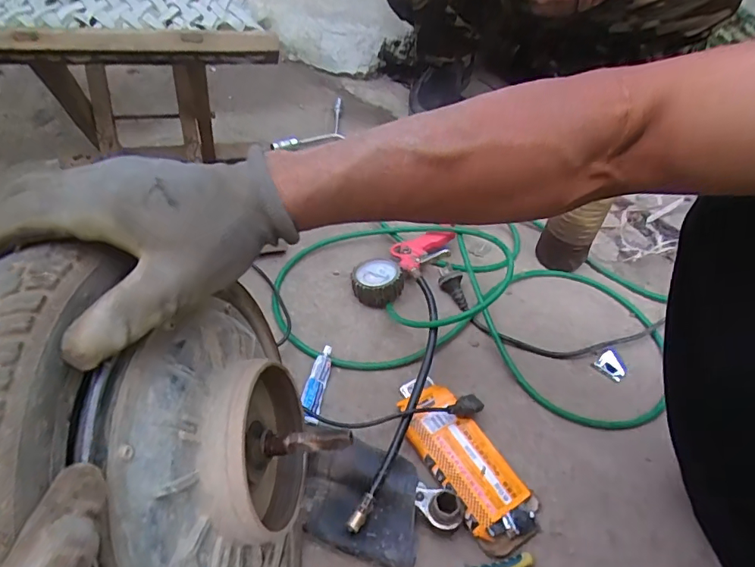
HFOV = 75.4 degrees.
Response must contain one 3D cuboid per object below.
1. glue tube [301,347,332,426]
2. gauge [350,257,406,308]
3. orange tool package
[{"bbox_3d":[-0.074,0.122,0.586,0.026,0.020,0.097,10,47,-1],"label":"glue tube"},{"bbox_3d":[0.001,-0.005,0.696,0.074,0.046,0.073,12,47,2],"label":"gauge"},{"bbox_3d":[0.086,0.184,0.555,0.079,0.029,0.176,-21,55,-26],"label":"orange tool package"}]

